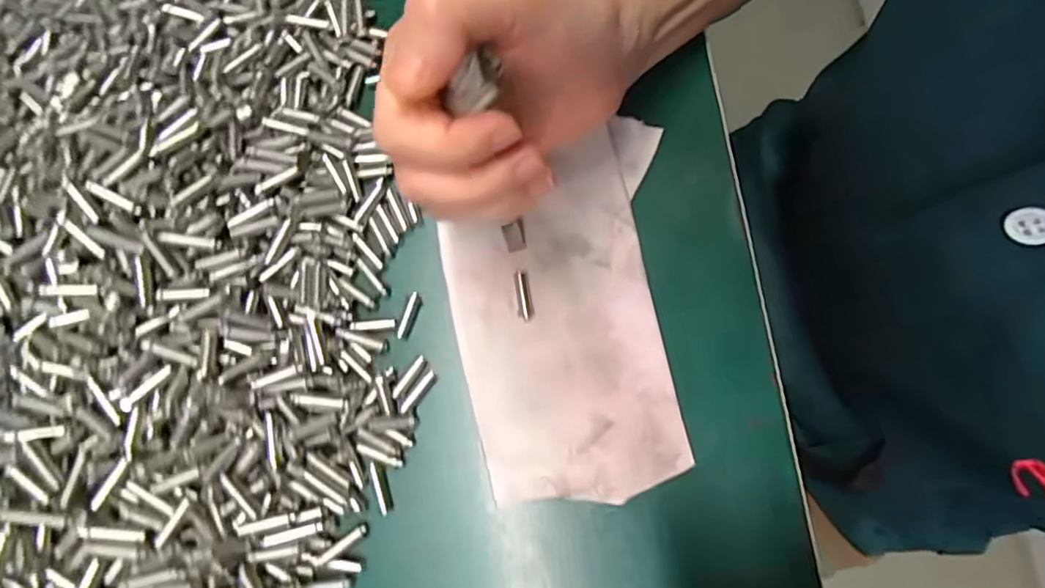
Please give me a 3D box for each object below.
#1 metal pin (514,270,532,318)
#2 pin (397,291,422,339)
[{"bbox_3d":[0.000,0.000,0.242,0.006,0.004,0.021,-10,77,-2],"label":"metal pin"},{"bbox_3d":[-0.050,0.009,0.243,0.005,0.005,0.021,21,78,4],"label":"pin"}]

